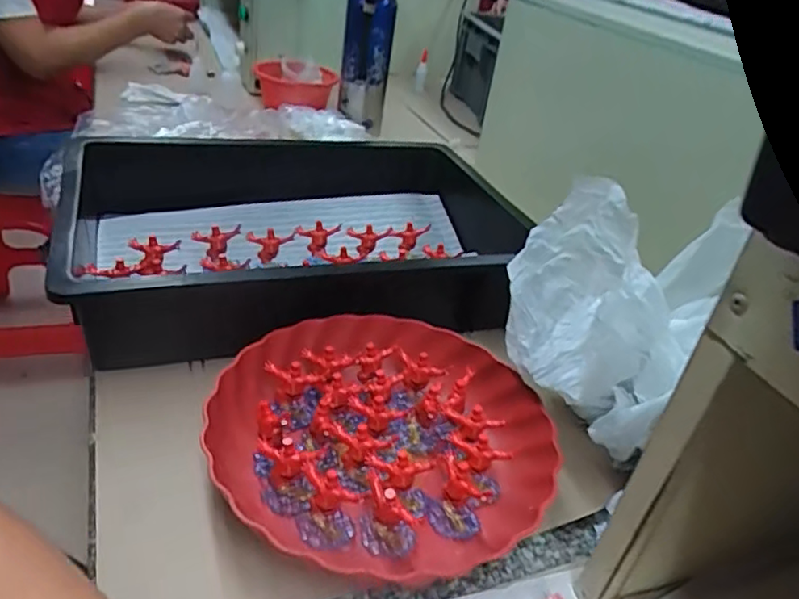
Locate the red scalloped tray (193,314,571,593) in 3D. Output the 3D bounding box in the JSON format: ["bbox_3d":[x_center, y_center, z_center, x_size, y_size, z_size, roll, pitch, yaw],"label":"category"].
[{"bbox_3d":[-0.013,0.100,0.451,0.239,0.049,0.231,5,33,-5],"label":"red scalloped tray"}]

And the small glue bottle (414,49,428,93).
[{"bbox_3d":[0.045,-0.478,1.286,0.023,0.088,0.032,6,33,-2],"label":"small glue bottle"}]

